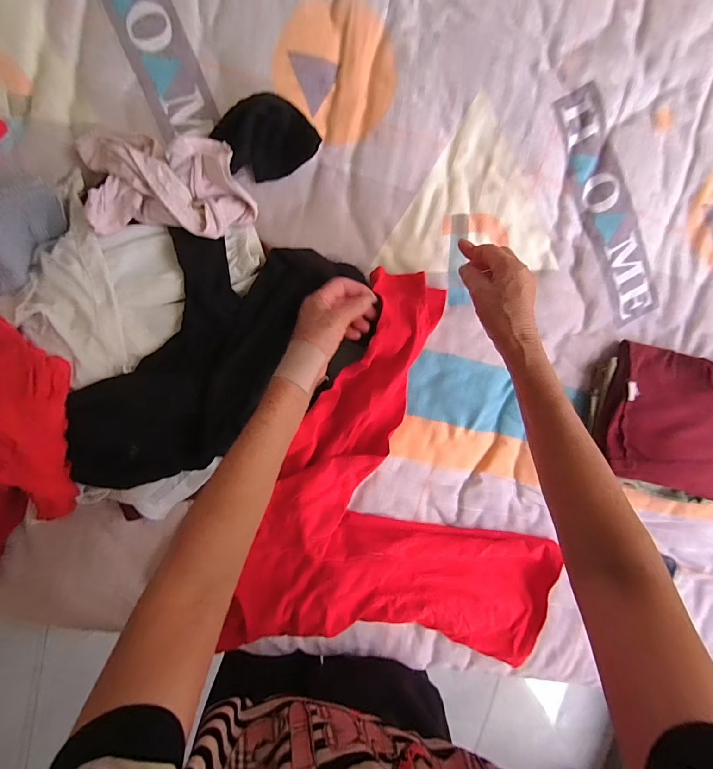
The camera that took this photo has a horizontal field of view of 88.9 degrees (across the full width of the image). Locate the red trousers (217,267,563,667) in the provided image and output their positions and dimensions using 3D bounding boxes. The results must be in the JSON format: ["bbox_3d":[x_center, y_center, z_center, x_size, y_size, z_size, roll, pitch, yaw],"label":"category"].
[{"bbox_3d":[0.112,0.151,0.487,0.417,0.058,0.496,19,95,-8],"label":"red trousers"}]

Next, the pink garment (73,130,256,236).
[{"bbox_3d":[-0.206,-0.216,0.399,0.178,0.061,0.107,0,97,-6],"label":"pink garment"}]

